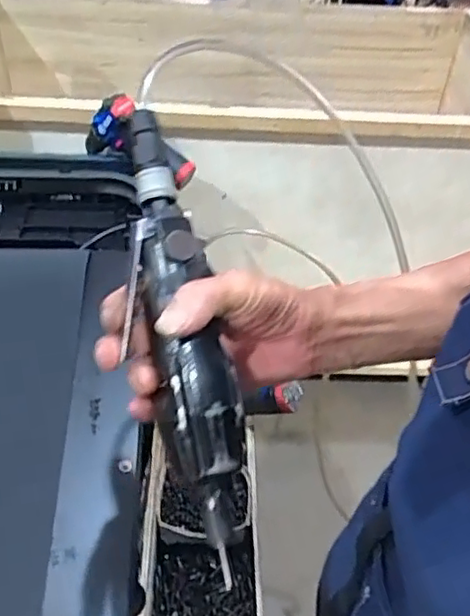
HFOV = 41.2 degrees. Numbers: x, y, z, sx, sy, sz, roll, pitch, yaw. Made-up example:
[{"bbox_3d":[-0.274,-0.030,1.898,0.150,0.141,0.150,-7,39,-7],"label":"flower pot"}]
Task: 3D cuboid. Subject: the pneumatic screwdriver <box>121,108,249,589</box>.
[{"bbox_3d":[-0.034,0.011,0.395,0.052,0.047,0.281,-10,79,-15],"label":"pneumatic screwdriver"}]

